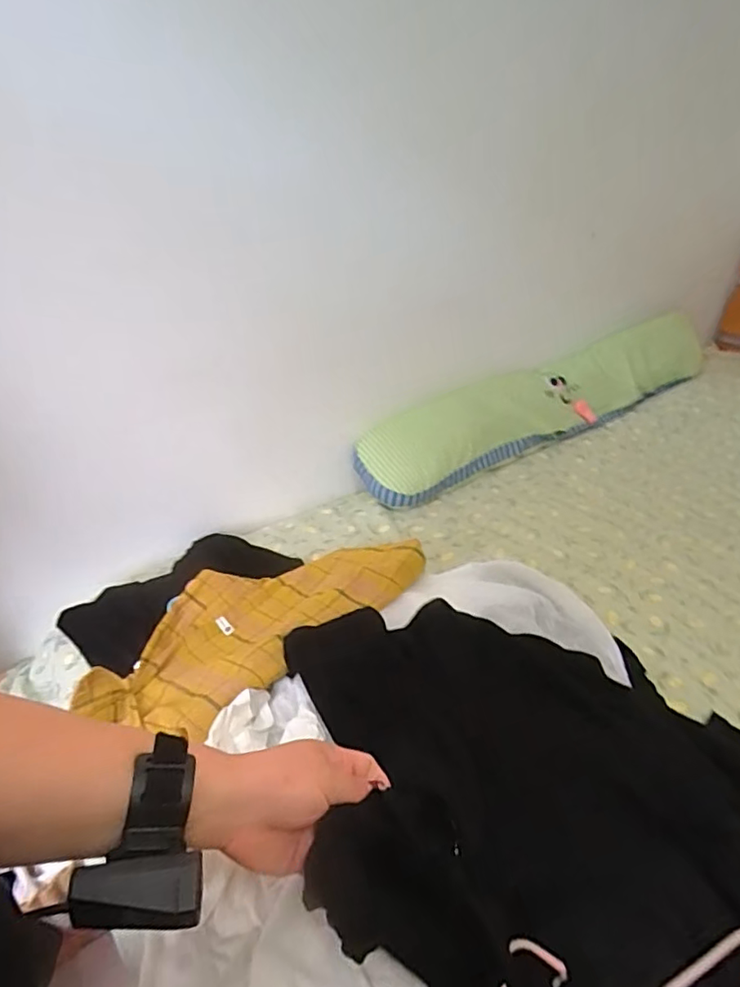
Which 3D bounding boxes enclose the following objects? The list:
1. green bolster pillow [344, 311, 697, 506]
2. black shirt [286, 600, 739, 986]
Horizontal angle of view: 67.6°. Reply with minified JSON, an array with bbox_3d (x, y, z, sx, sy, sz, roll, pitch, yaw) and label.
[{"bbox_3d":[0.437,-0.228,1.374,1.024,0.184,0.141,-22,42,-25],"label":"green bolster pillow"},{"bbox_3d":[0.197,0.295,0.592,0.571,0.241,0.425,-2,37,-1],"label":"black shirt"}]

